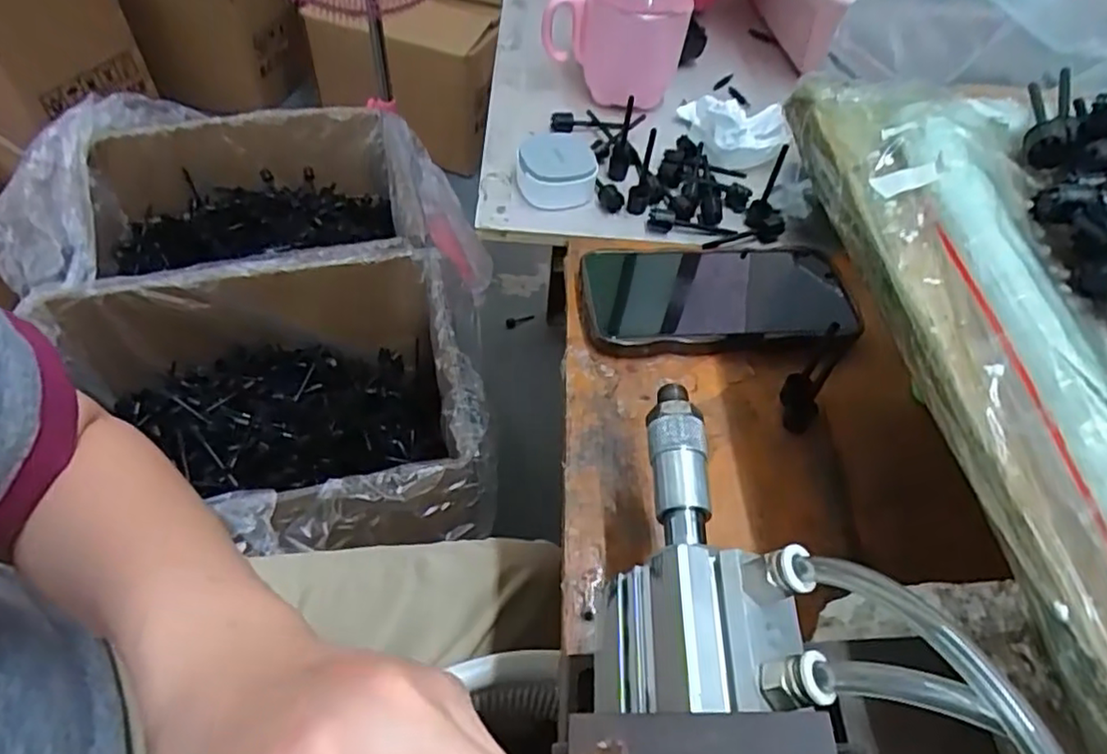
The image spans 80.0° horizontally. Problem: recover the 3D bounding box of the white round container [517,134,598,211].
[{"bbox_3d":[0.003,-0.151,0.473,0.054,0.022,0.069,7,52,0],"label":"white round container"}]

